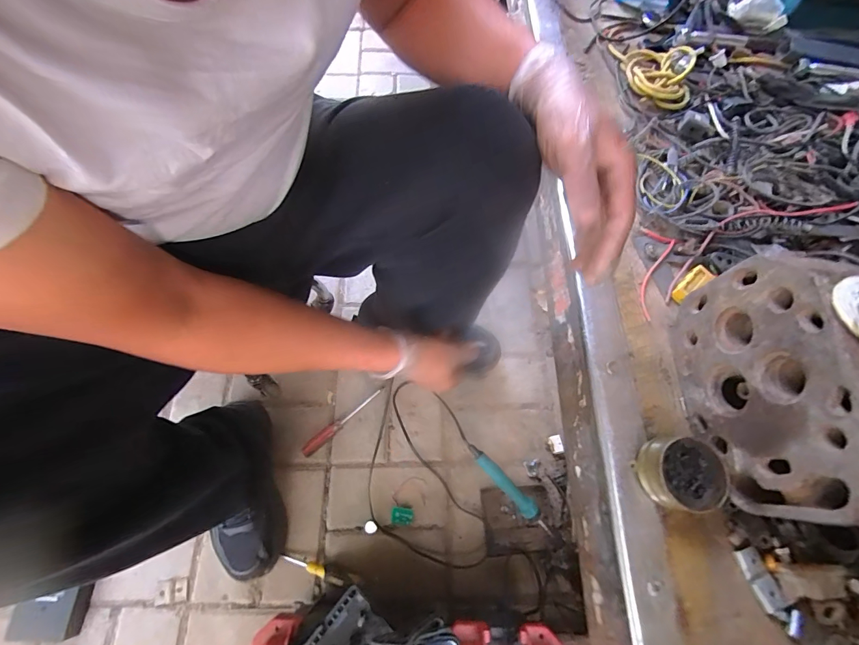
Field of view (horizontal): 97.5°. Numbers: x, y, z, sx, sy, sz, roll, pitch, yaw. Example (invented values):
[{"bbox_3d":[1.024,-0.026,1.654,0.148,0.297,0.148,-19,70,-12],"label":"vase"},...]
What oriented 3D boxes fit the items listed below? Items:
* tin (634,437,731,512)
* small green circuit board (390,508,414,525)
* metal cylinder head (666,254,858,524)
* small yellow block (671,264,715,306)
[{"bbox_3d":[0.235,0.141,0.355,0.064,0.038,0.062,1,67,-2],"label":"tin"},{"bbox_3d":[-0.045,0.315,0.613,0.037,0.012,0.024,5,67,-1],"label":"small green circuit board"},{"bbox_3d":[0.312,0.051,0.326,0.079,0.149,0.206,-1,67,-3],"label":"metal cylinder head"},{"bbox_3d":[0.304,-0.044,0.439,0.052,0.012,0.021,-44,75,1],"label":"small yellow block"}]

